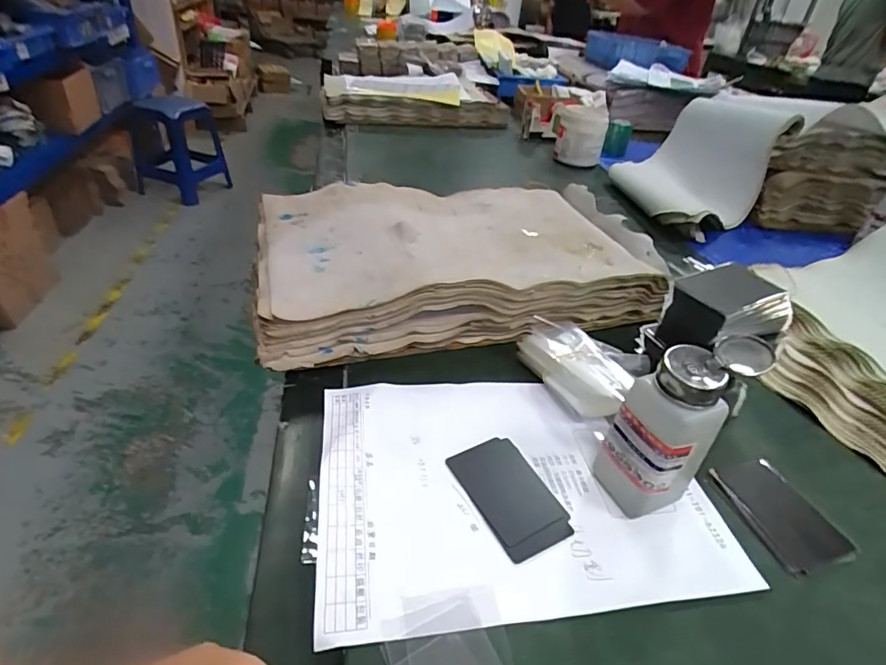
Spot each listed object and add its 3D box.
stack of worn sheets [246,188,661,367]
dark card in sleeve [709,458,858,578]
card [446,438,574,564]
[{"bbox_3d":[0.011,-0.093,0.591,0.441,0.082,0.254,-7,38,-16],"label":"stack of worn sheets"},{"bbox_3d":[0.262,0.139,0.387,0.068,0.006,0.090,-7,38,-16],"label":"dark card in sleeve"},{"bbox_3d":[0.051,0.122,0.377,0.060,0.004,0.096,-15,41,-25],"label":"card"}]

